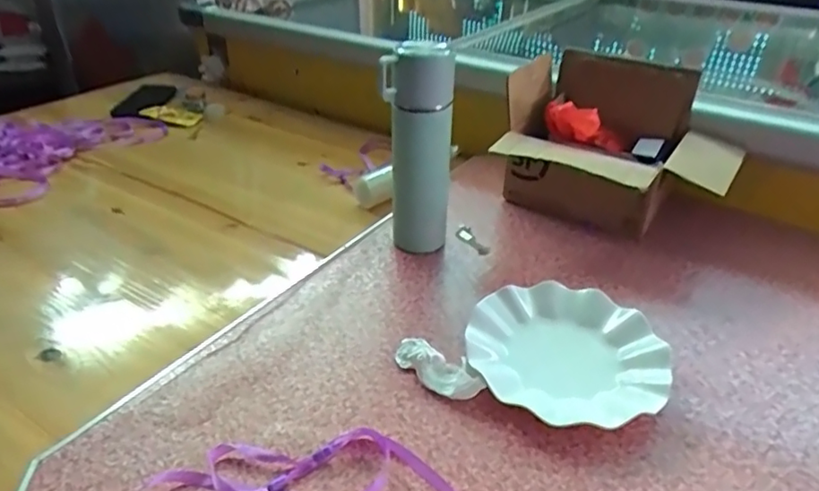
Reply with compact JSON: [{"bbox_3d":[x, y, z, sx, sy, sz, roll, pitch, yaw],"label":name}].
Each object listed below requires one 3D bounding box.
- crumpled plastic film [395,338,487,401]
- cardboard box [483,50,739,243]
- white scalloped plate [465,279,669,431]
[{"bbox_3d":[0.025,0.114,0.538,0.037,0.025,0.094,-27,43,-35],"label":"crumpled plastic film"},{"bbox_3d":[0.264,-0.116,0.746,0.270,0.188,0.202,19,38,25],"label":"cardboard box"},{"bbox_3d":[0.149,0.102,0.555,0.177,0.027,0.167,0,34,0],"label":"white scalloped plate"}]

